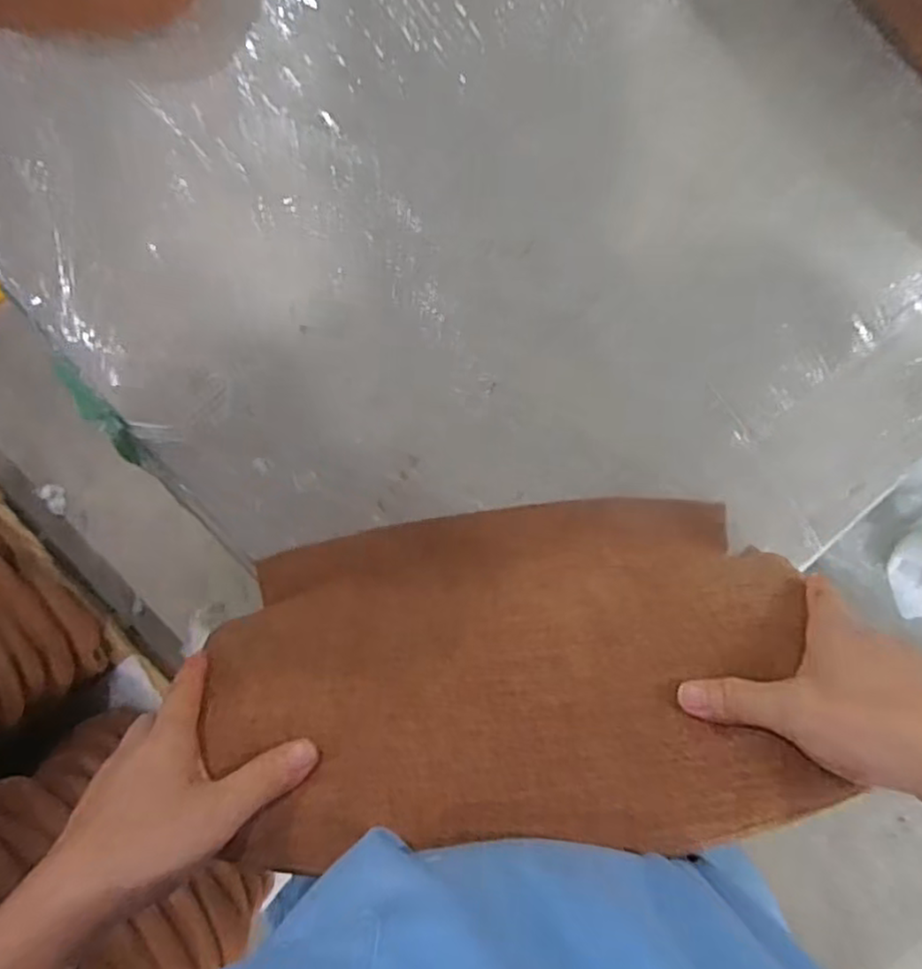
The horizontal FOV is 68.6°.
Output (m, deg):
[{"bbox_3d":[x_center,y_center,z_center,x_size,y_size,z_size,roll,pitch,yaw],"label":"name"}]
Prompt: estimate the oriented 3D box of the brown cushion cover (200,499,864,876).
[{"bbox_3d":[0.027,0.111,0.453,0.378,0.252,0.026,-7,126,3],"label":"brown cushion cover"}]

